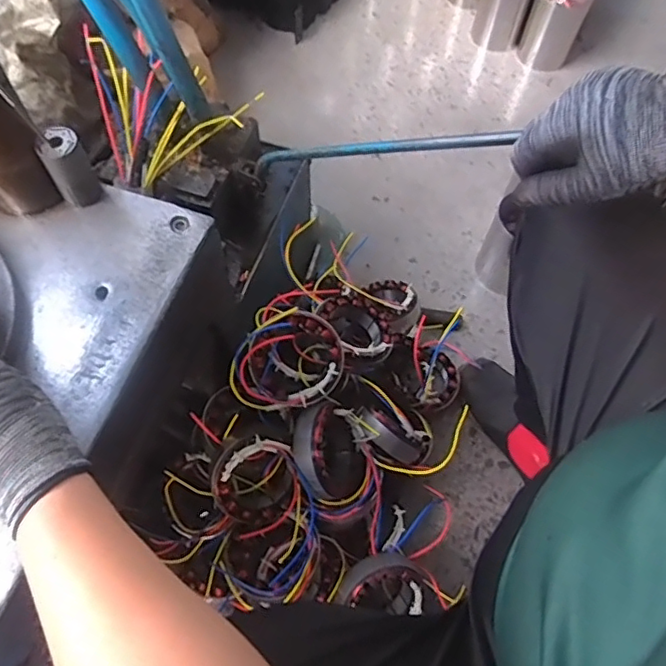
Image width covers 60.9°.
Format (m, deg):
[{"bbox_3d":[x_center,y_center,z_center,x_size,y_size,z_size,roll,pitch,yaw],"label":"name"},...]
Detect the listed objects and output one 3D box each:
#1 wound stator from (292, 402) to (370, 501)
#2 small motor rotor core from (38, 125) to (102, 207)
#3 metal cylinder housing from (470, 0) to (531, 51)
[{"bbox_3d":[0.000,0.149,0.714,0.049,0.131,0.118,-14,64,29],"label":"wound stator"},{"bbox_3d":[-0.256,-0.162,0.553,0.037,0.078,0.030,-26,66,-14],"label":"small motor rotor core"},{"bbox_3d":[0.405,-0.779,1.342,0.117,0.160,0.137,15,63,6],"label":"metal cylinder housing"}]

